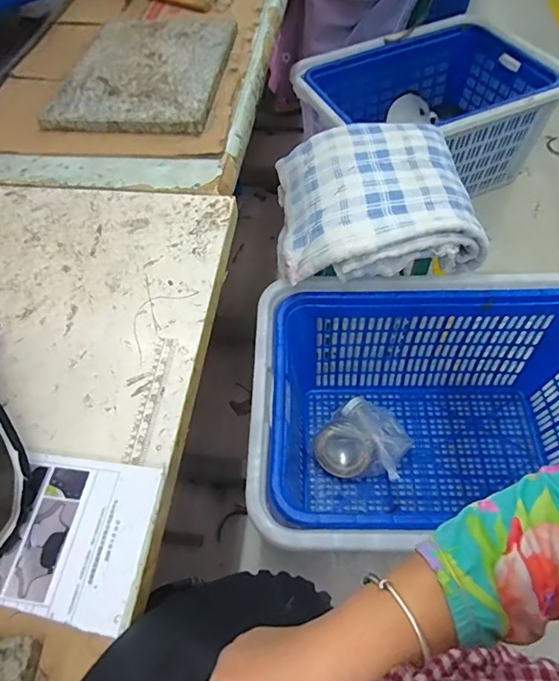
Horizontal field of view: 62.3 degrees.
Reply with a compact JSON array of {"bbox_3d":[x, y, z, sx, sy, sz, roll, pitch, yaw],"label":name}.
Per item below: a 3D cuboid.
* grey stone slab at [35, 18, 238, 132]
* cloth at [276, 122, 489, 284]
[{"bbox_3d":[-0.260,-0.538,0.919,0.300,0.029,0.393,4,57,7],"label":"grey stone slab"},{"bbox_3d":[0.209,-0.331,1.084,0.443,0.121,0.418,-8,57,-1],"label":"cloth"}]

